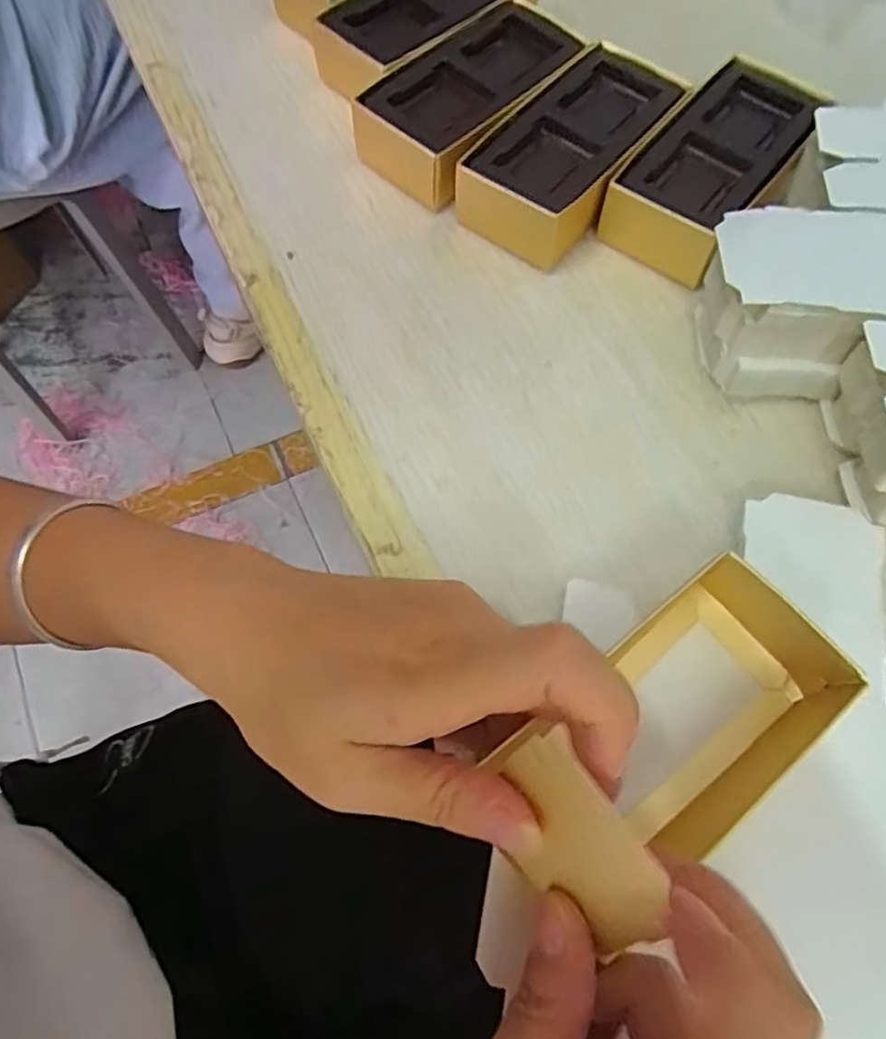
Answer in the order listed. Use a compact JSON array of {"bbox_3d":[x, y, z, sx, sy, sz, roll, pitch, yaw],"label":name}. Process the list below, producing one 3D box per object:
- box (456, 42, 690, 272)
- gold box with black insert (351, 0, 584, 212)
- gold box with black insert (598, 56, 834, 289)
[{"bbox_3d":[0.062,-0.174,0.317,0.057,0.033,0.108,37,71,14],"label":"box"},{"bbox_3d":[0.016,-0.205,0.328,0.119,0.032,0.062,-39,73,-16],"label":"gold box with black insert"},{"bbox_3d":[0.128,-0.165,0.314,0.055,0.035,0.125,36,71,13],"label":"gold box with black insert"}]

